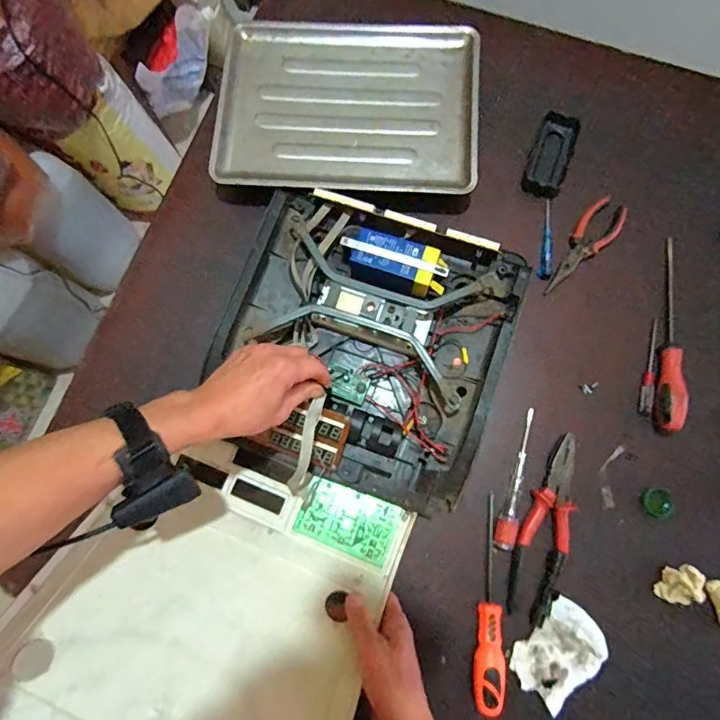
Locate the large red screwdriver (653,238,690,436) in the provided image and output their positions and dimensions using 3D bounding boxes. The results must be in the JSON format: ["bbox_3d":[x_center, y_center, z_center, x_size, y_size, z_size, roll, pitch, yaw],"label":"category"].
[{"bbox_3d":[0.387,-0.034,0.582,0.029,0.030,0.250,13,79,3],"label":"large red screwdriver"}]

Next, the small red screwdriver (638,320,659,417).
[{"bbox_3d":[0.354,0.008,0.583,0.012,0.007,0.120,11,79,3],"label":"small red screwdriver"}]

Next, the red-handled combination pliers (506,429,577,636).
[{"bbox_3d":[0.209,0.188,0.538,0.056,0.017,0.204,13,79,3],"label":"red-handled combination pliers"}]

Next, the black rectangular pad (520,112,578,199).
[{"bbox_3d":[0.257,-0.272,0.637,0.051,0.025,0.114,23,80,5],"label":"black rectangular pad"}]

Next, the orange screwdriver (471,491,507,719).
[{"bbox_3d":[0.145,0.265,0.522,0.032,0.023,0.216,6,79,2],"label":"orange screwdriver"}]

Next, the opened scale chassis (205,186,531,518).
[{"bbox_3d":[0.006,-0.024,0.563,0.324,0.052,0.324,19,80,5],"label":"opened scale chassis"}]

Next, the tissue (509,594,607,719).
[{"bbox_3d":[0.217,0.318,0.512,0.067,0.027,0.100,44,83,9],"label":"tissue"}]

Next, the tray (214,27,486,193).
[{"bbox_3d":[-0.015,-0.344,0.639,0.340,0.031,0.271,3,79,2],"label":"tray"}]

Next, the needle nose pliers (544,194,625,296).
[{"bbox_3d":[0.289,-0.146,0.612,0.047,0.012,0.154,37,82,8],"label":"needle nose pliers"}]

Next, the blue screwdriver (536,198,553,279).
[{"bbox_3d":[0.246,-0.158,0.621,0.017,0.018,0.113,12,79,3],"label":"blue screwdriver"}]

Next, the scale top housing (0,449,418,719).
[{"bbox_3d":[-0.142,0.235,0.470,0.324,0.056,0.330,21,42,6],"label":"scale top housing"}]

